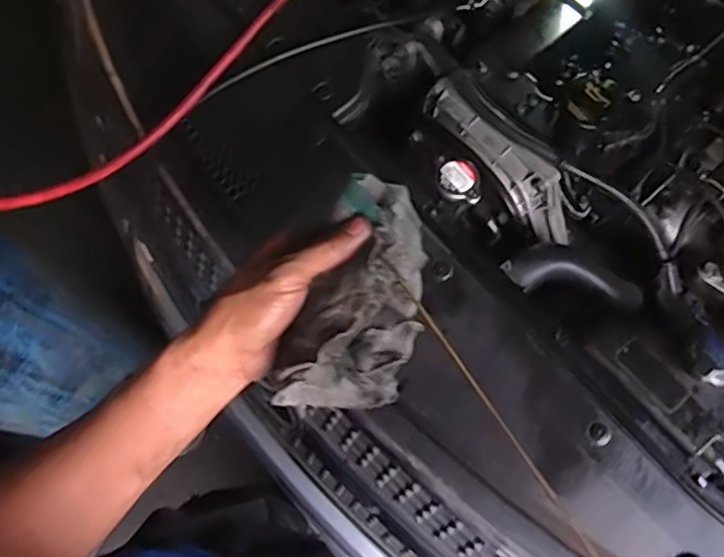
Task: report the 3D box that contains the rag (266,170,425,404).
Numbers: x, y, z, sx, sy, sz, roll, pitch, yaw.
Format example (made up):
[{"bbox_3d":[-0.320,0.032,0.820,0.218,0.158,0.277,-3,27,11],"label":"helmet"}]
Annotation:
[{"bbox_3d":[0.001,0.015,0.423,0.083,0.066,0.157,21,96,8],"label":"rag"}]

